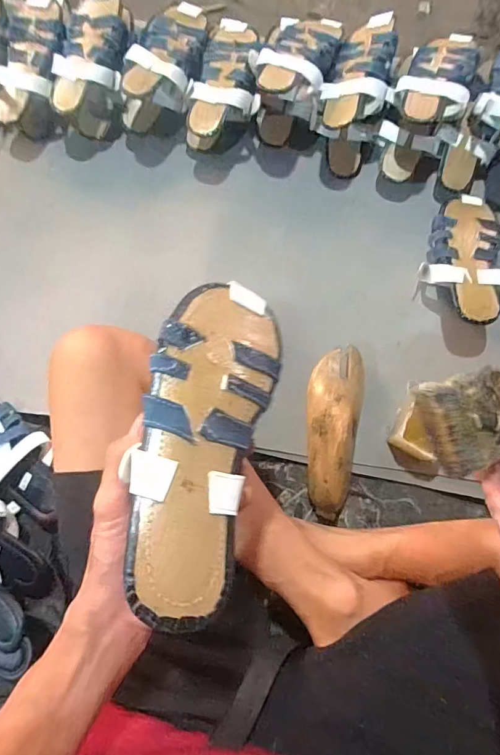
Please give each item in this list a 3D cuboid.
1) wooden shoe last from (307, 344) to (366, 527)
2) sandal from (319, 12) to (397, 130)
[{"bbox_3d":[0.119,0.075,0.571,0.081,0.083,0.251,7,78,1],"label":"wooden shoe last"},{"bbox_3d":[0.171,-0.465,0.637,0.092,0.055,0.217,22,79,4],"label":"sandal"}]

